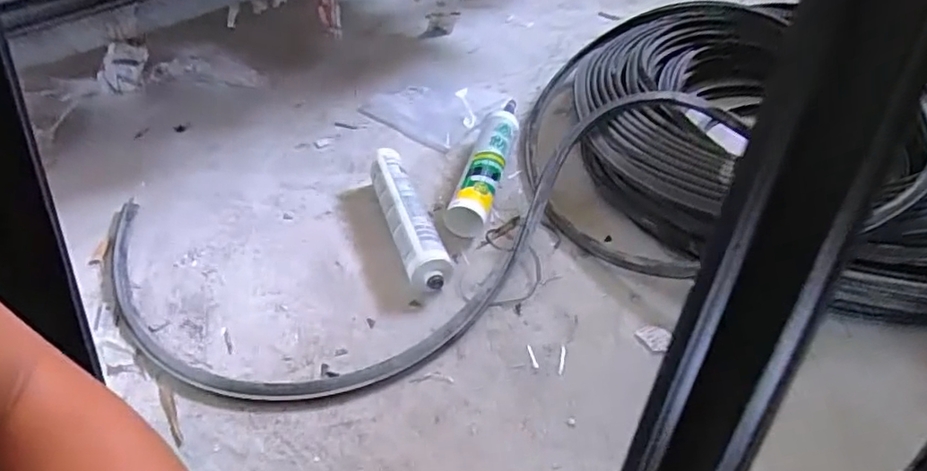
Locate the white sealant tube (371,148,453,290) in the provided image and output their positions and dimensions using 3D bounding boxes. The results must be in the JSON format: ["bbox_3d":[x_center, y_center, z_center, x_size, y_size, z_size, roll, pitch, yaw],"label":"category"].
[{"bbox_3d":[-0.070,-0.022,0.723,0.051,0.055,0.230,-15,44,-13],"label":"white sealant tube"}]

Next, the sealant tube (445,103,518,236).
[{"bbox_3d":[0.039,-0.107,0.812,0.055,0.052,0.286,11,45,14],"label":"sealant tube"}]

